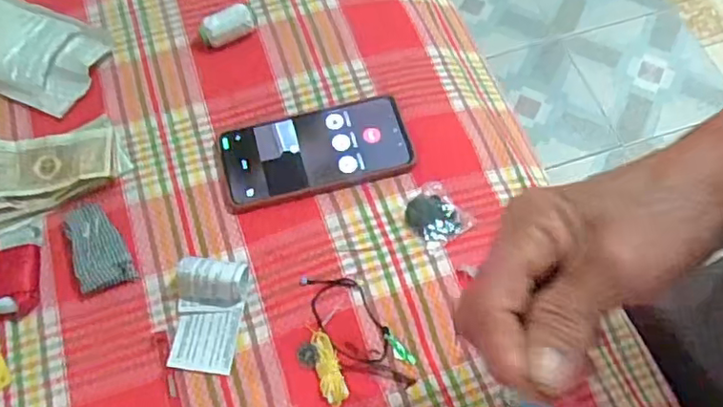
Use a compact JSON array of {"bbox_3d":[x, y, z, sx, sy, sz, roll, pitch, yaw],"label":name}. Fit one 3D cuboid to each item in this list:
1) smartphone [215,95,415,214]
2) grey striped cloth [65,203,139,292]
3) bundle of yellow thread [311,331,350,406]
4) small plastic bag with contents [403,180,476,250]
[{"bbox_3d":[-0.042,-0.048,0.530,0.163,0.010,0.080,-13,65,-8],"label":"smartphone"},{"bbox_3d":[-0.213,0.035,0.493,0.040,0.010,0.077,-26,67,-14],"label":"grey striped cloth"},{"bbox_3d":[-0.025,0.122,0.455,0.018,0.004,0.054,-18,66,-10],"label":"bundle of yellow thread"},{"bbox_3d":[0.061,0.010,0.514,0.051,0.014,0.052,-36,70,-17],"label":"small plastic bag with contents"}]

